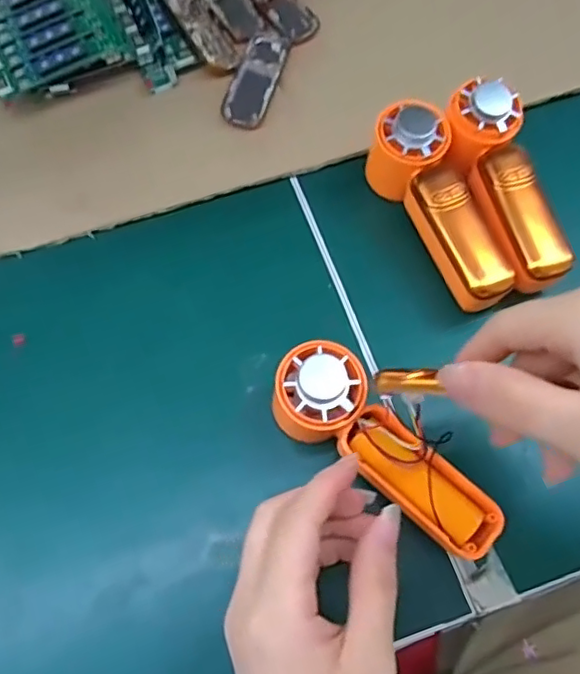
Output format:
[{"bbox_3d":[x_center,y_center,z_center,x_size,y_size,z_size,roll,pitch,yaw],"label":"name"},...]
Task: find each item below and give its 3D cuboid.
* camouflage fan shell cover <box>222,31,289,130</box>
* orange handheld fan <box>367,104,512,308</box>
[{"bbox_3d":[-0.023,-0.179,0.397,0.028,0.008,0.084,15,68,6],"label":"camouflage fan shell cover"},{"bbox_3d":[0.090,-0.074,0.343,0.044,0.048,0.124,-27,70,-11],"label":"orange handheld fan"}]

